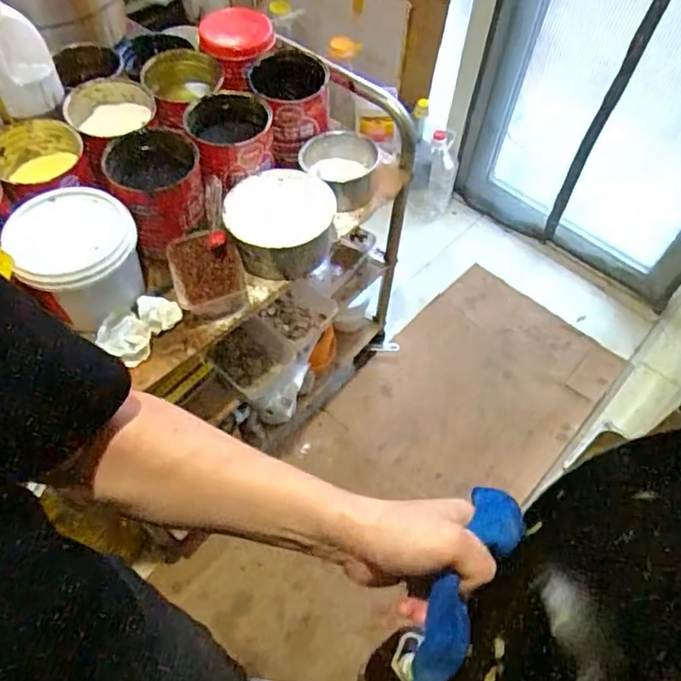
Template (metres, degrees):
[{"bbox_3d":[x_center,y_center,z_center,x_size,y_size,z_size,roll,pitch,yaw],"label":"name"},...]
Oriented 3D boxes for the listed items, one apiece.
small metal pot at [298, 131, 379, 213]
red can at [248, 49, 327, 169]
[{"bbox_3d":[-0.003,-0.319,1.095,0.141,0.094,0.134,1,57,-1],"label":"small metal pot"},{"bbox_3d":[-0.090,-0.430,1.070,0.131,0.158,0.143,1,57,-1],"label":"red can"}]

